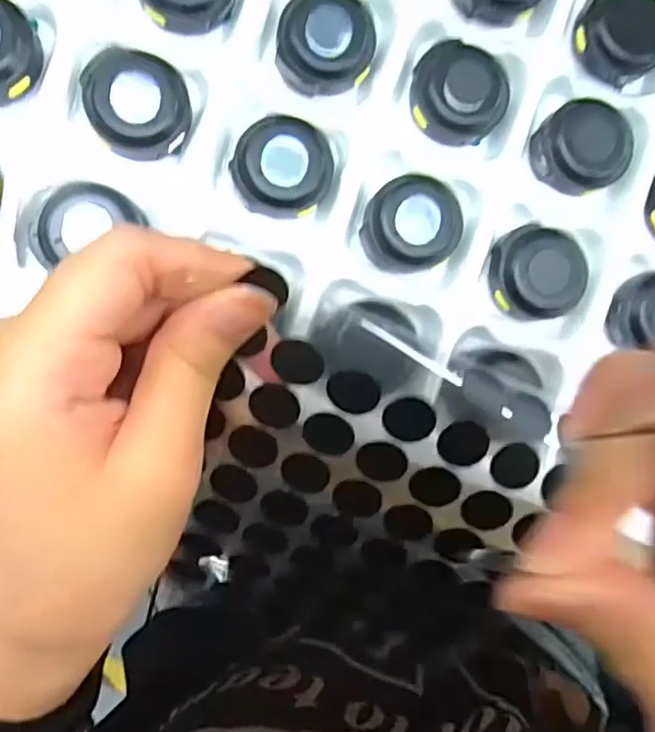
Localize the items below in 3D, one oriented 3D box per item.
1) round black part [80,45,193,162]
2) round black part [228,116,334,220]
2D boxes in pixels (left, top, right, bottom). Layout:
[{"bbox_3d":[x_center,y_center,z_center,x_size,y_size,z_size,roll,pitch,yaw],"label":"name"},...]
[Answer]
[{"bbox_3d":[-0.054,-0.076,0.187,0.028,0.008,0.030,0,90,-7],"label":"round black part"},{"bbox_3d":[-0.013,-0.059,0.193,0.028,0.008,0.028,0,90,-7],"label":"round black part"}]

